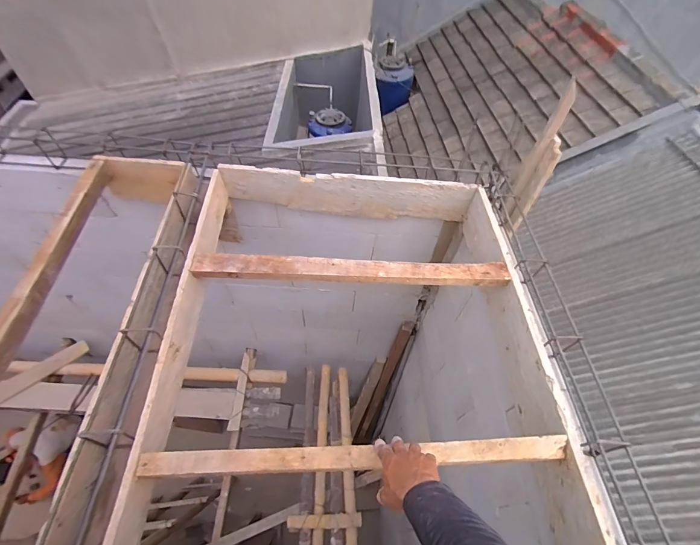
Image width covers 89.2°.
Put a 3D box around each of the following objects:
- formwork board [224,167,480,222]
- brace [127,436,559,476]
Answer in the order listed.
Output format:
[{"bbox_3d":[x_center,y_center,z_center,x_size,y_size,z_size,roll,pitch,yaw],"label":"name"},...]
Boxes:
[{"bbox_3d":[-0.006,-0.254,1.178,0.796,0.161,0.030,4,55,-2],"label":"formwork board"},{"bbox_3d":[0.022,0.352,0.678,0.803,0.035,0.046,-1,55,-2],"label":"brace"}]

